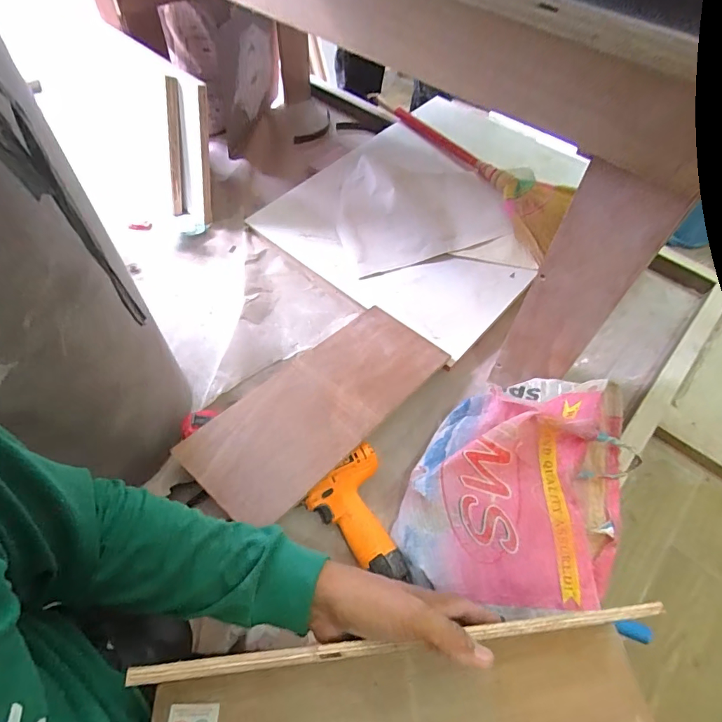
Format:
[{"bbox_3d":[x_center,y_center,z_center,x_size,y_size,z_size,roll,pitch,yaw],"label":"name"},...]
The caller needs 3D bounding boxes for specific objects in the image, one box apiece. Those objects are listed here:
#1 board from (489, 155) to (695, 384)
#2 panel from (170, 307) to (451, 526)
[{"bbox_3d":[0.271,-0.064,0.579,0.101,0.396,0.021,37,61,21],"label":"board"},{"bbox_3d":[-0.052,0.059,0.683,0.178,0.017,0.441,38,54,20],"label":"panel"}]

